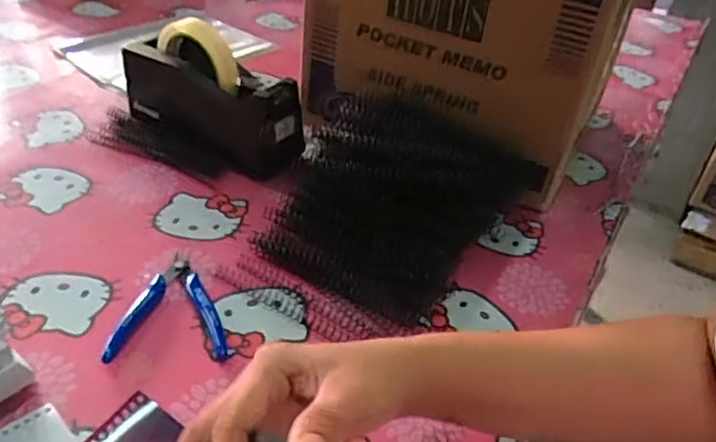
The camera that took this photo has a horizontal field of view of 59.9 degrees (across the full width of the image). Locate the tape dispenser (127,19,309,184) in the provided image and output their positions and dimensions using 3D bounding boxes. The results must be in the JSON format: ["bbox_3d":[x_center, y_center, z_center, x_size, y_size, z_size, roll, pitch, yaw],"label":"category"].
[{"bbox_3d":[-0.158,-0.132,0.660,0.223,0.123,0.072,22,40,21],"label":"tape dispenser"}]

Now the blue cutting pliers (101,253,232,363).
[{"bbox_3d":[-0.147,0.064,0.495,0.086,0.014,0.112,-2,37,-9],"label":"blue cutting pliers"}]

